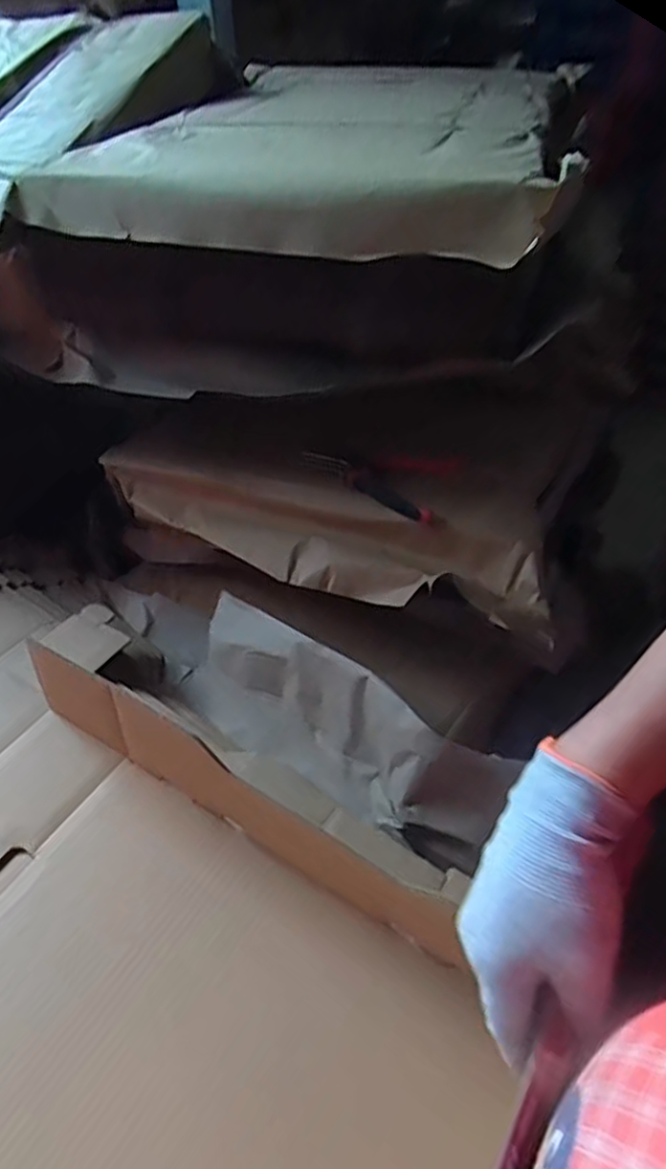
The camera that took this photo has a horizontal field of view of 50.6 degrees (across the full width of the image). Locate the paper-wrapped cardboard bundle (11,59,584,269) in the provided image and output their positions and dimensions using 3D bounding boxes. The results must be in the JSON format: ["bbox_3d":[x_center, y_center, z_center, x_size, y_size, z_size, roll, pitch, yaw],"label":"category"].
[{"bbox_3d":[0.023,-0.514,0.816,0.503,0.078,0.627,10,42,16],"label":"paper-wrapped cardboard bundle"}]

